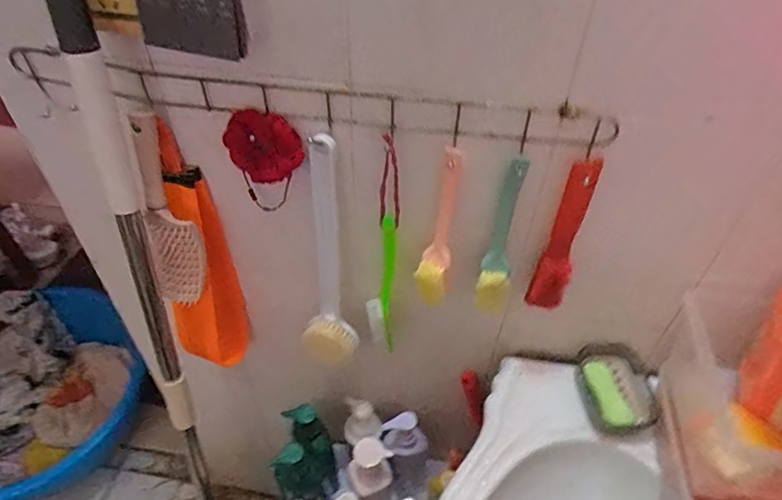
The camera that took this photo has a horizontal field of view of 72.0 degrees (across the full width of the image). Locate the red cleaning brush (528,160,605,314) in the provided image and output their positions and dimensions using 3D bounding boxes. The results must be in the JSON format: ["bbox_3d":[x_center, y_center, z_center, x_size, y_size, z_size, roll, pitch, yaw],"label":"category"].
[{"bbox_3d":[0.194,-0.008,0.599,0.038,0.209,0.038,24,50,19],"label":"red cleaning brush"}]

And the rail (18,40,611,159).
[{"bbox_3d":[-0.061,-0.148,0.549,0.559,0.044,0.036,6,46,3],"label":"rail"}]

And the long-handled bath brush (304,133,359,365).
[{"bbox_3d":[-0.088,0.030,0.696,0.075,0.382,0.067,-9,47,-11],"label":"long-handled bath brush"}]

